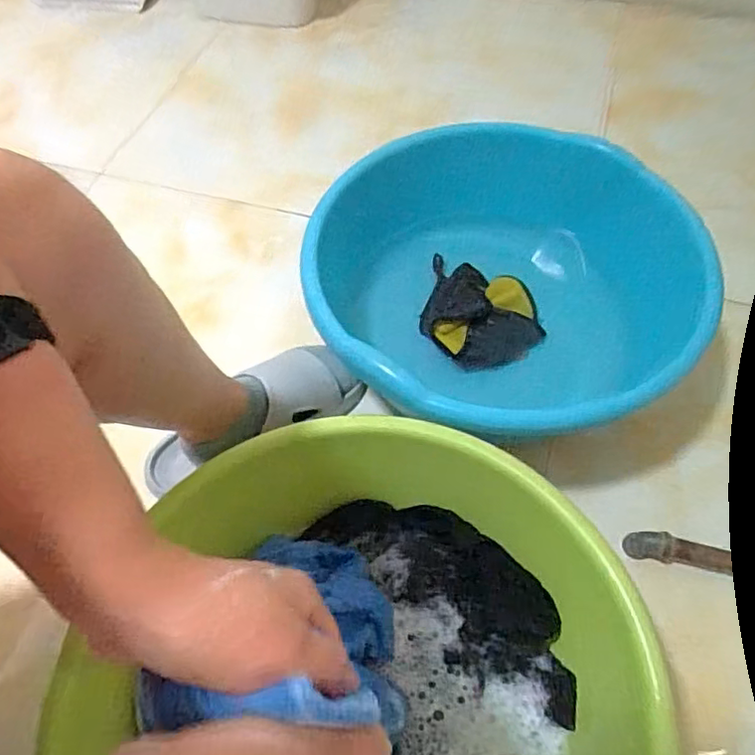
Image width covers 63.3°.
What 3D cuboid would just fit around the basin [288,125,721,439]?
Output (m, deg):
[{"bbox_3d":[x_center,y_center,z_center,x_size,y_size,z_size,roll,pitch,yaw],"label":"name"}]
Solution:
[{"bbox_3d":[0.157,-0.106,0.750,0.408,0.140,0.429,-1,57,1],"label":"basin"}]

